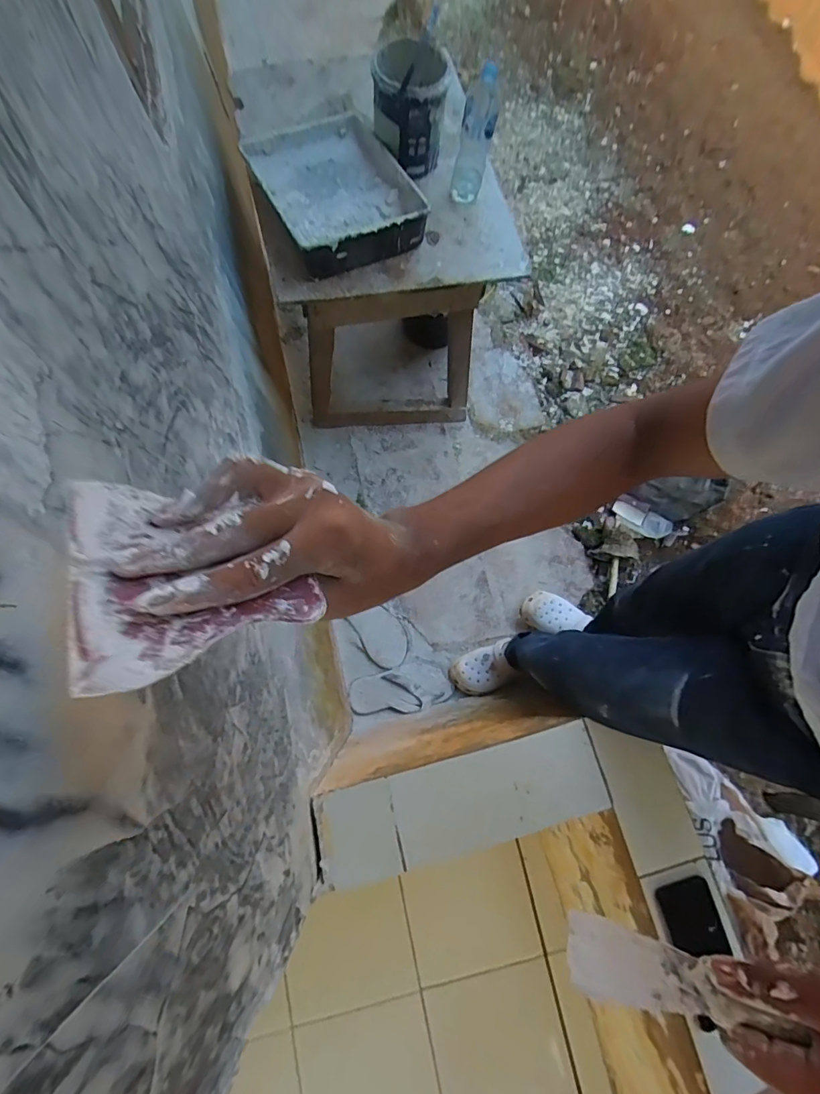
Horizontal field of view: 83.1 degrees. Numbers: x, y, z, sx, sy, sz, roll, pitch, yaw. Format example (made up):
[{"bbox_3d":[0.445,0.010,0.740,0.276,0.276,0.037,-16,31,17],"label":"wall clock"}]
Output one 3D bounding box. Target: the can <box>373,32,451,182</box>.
[{"bbox_3d":[0.002,-0.903,0.961,0.149,0.185,0.149,0,76,0],"label":"can"}]

